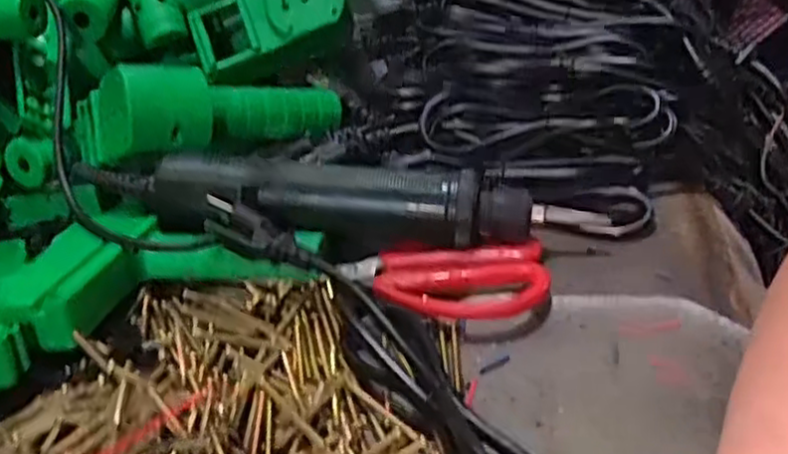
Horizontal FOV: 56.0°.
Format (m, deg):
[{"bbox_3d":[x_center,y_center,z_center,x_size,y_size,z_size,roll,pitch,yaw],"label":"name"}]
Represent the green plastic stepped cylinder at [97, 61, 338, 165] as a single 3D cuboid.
[{"bbox_3d":[-0.101,-0.074,0.468,0.151,0.060,0.056,-10,30,-36],"label":"green plastic stepped cylinder"}]

